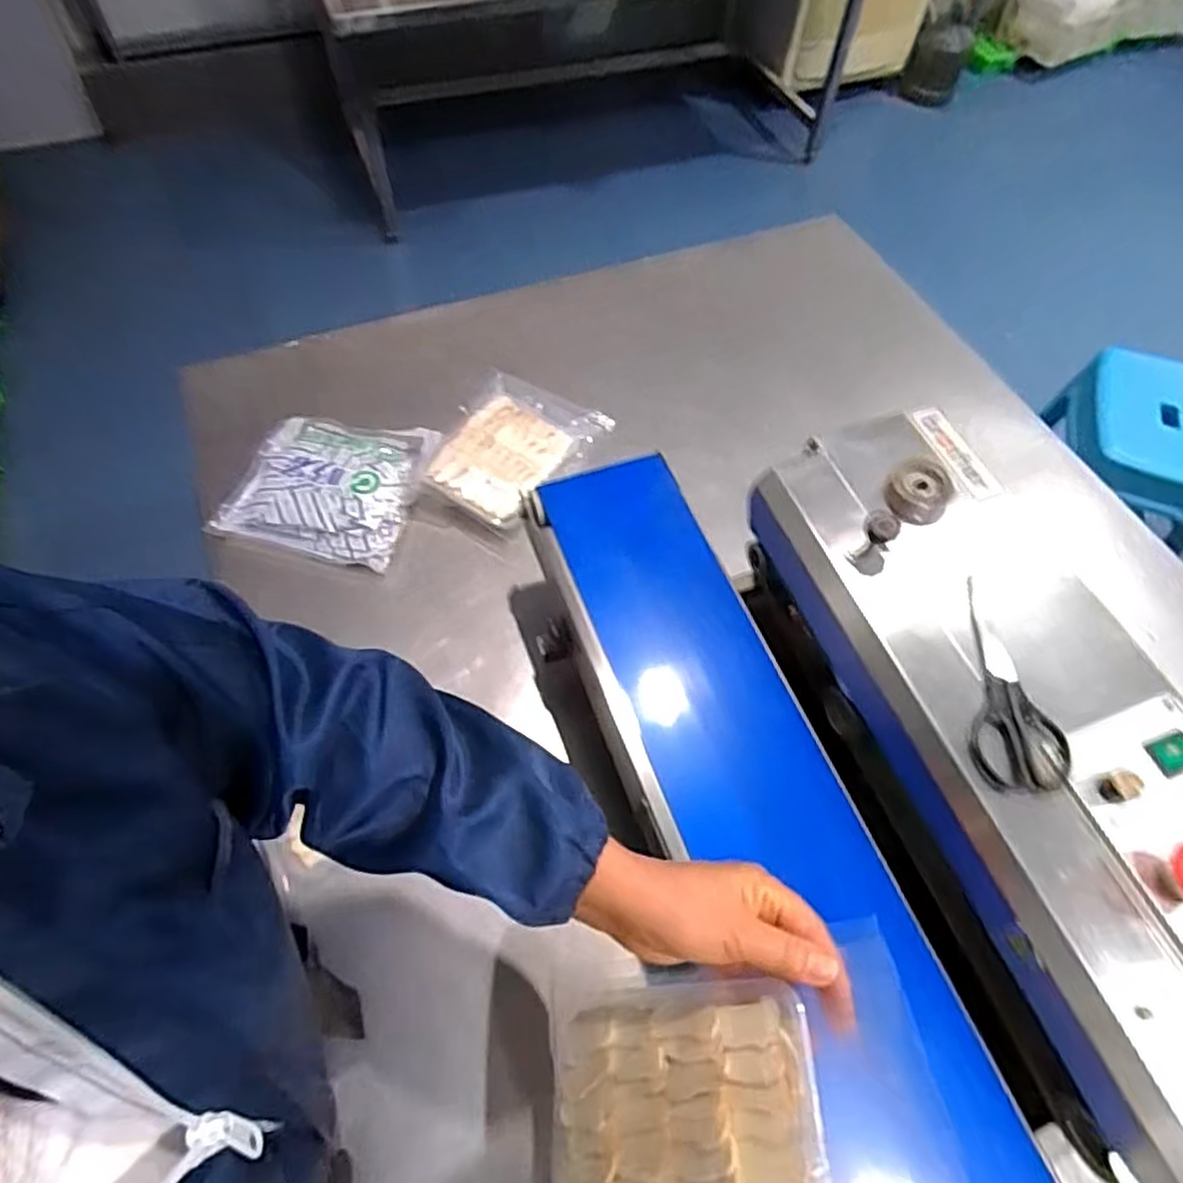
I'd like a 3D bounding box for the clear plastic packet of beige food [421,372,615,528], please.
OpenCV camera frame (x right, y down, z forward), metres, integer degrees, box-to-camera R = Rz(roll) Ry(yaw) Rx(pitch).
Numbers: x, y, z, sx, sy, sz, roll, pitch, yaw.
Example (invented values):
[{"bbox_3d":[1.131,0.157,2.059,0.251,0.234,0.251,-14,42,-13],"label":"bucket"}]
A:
[{"bbox_3d":[-0.095,-0.183,0.887,0.148,0.045,0.225,26,63,13],"label":"clear plastic packet of beige food"}]

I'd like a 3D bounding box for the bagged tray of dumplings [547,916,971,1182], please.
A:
[{"bbox_3d":[0.066,0.283,0.379,0.241,0.026,0.153,-26,44,29],"label":"bagged tray of dumplings"}]

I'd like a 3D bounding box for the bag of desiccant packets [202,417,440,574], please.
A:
[{"bbox_3d":[-0.317,-0.128,0.848,0.219,0.038,0.190,9,61,4],"label":"bag of desiccant packets"}]

